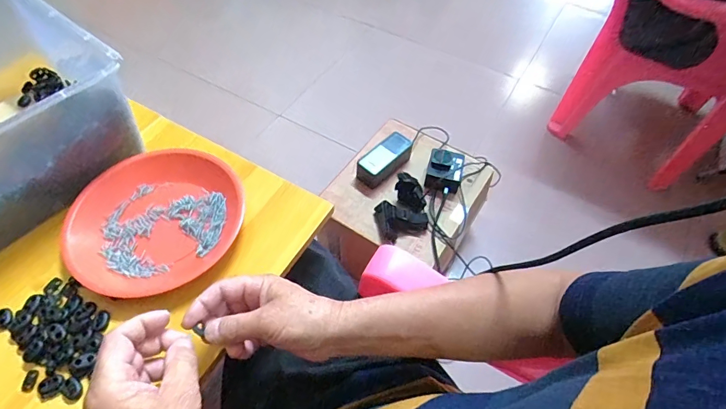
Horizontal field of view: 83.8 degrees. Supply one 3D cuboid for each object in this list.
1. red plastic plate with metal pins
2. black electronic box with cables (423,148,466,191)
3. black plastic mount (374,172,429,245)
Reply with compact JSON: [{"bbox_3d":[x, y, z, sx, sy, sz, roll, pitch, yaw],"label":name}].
[{"bbox_3d":[-0.242,0.013,0.473,0.189,0.029,0.170,-33,62,-22],"label":"red plastic plate with metal pins"},{"bbox_3d":[0.167,-0.068,0.844,0.077,0.051,0.091,14,56,8],"label":"black electronic box with cables"},{"bbox_3d":[0.075,0.006,0.787,0.114,0.060,0.101,-23,59,-16],"label":"black plastic mount"}]

